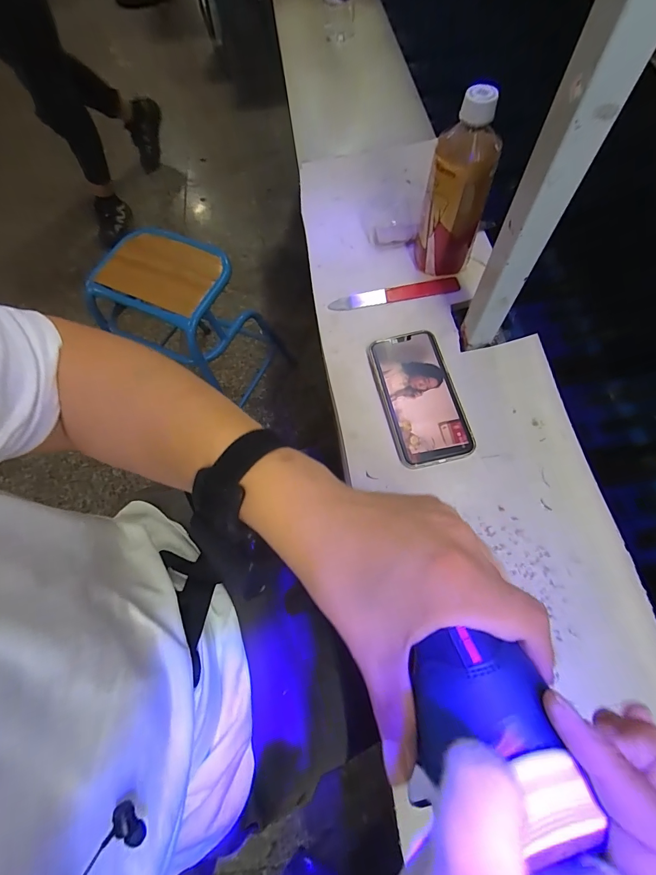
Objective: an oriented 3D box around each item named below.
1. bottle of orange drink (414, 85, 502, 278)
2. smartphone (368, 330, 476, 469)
[{"bbox_3d":[0.141,-0.268,0.417,0.061,0.176,0.056,-18,68,-5],"label":"bottle of orange drink"},{"bbox_3d":[0.105,-0.048,0.423,0.085,0.013,0.161,-13,68,-2],"label":"smartphone"}]

